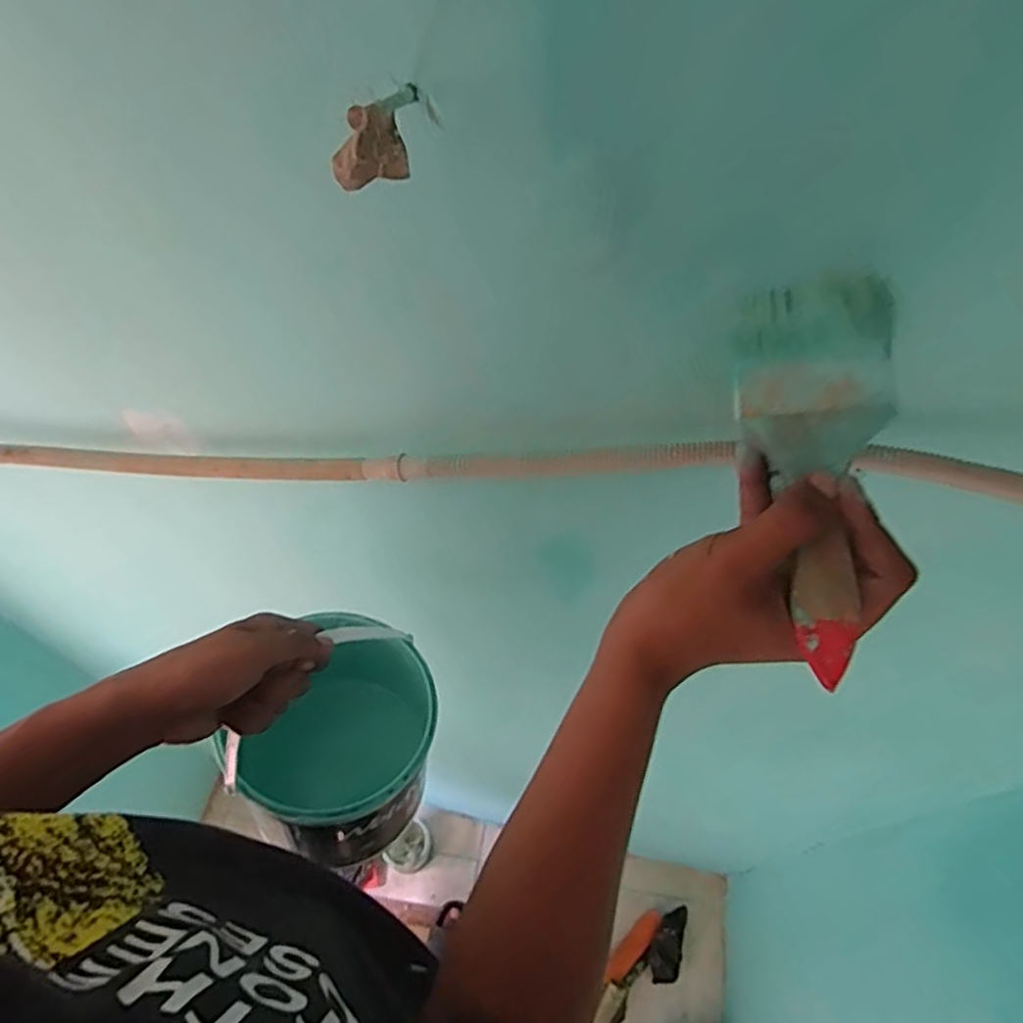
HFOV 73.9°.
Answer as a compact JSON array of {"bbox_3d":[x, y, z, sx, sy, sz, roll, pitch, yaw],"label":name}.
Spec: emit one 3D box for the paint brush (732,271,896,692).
[{"bbox_3d":[0.132,-0.023,0.311,0.069,0.020,0.188,5,72,25],"label":"paint brush"}]

